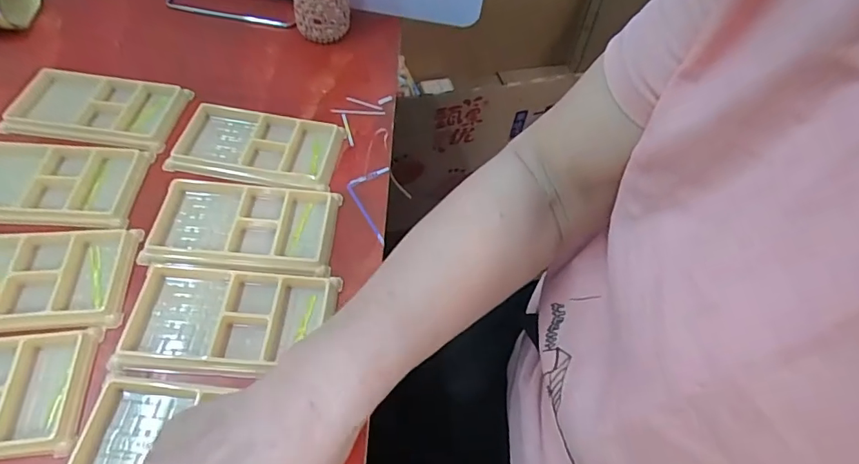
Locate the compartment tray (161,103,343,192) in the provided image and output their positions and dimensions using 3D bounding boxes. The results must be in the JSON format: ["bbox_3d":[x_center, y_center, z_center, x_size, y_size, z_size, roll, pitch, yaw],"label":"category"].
[{"bbox_3d":[-0.150,-0.075,0.441,0.133,0.012,0.077,9,54,-1],"label":"compartment tray"}]

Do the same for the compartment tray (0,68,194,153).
[{"bbox_3d":[-0.303,-0.112,0.449,0.148,0.012,0.084,9,54,-1],"label":"compartment tray"}]

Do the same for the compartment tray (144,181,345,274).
[{"bbox_3d":[-0.144,-0.005,0.394,0.135,0.015,0.077,4,54,-3],"label":"compartment tray"}]

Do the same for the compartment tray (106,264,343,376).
[{"bbox_3d":[-0.139,0.061,0.350,0.139,0.020,0.078,1,54,-5],"label":"compartment tray"}]

